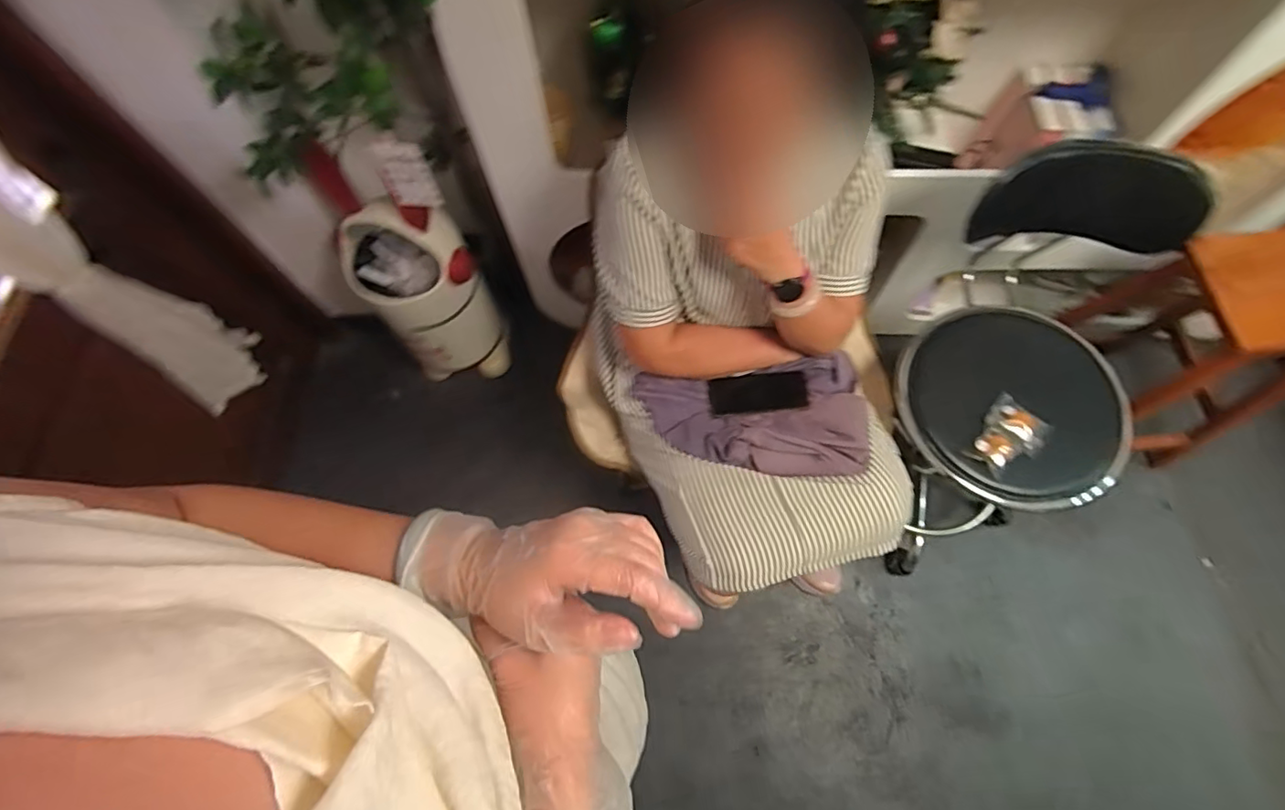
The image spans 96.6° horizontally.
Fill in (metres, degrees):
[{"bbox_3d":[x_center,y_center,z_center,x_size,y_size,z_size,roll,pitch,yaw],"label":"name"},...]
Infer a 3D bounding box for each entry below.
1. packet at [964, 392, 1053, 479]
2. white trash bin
[{"bbox_3d":[0.590,0.054,0.917,0.090,0.030,0.118,39,74,14],"label":"packet"},{"bbox_3d":[-0.479,-0.232,1.337,0.234,0.539,0.208,-37,73,-13],"label":"white trash bin"}]

